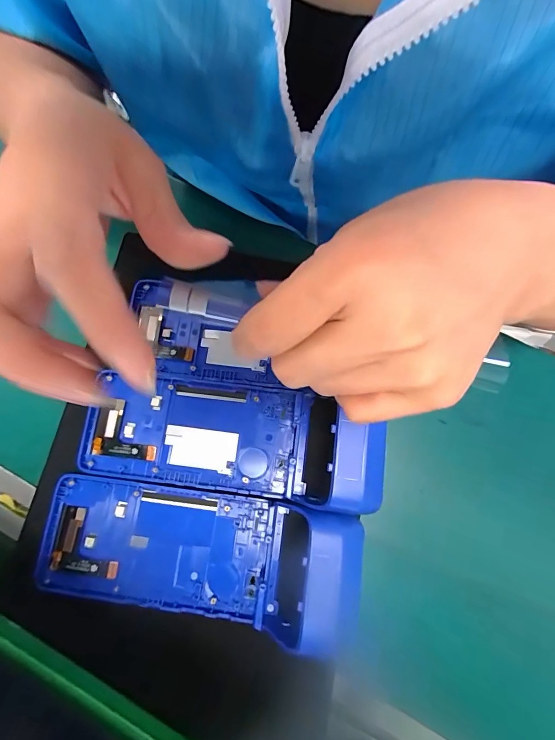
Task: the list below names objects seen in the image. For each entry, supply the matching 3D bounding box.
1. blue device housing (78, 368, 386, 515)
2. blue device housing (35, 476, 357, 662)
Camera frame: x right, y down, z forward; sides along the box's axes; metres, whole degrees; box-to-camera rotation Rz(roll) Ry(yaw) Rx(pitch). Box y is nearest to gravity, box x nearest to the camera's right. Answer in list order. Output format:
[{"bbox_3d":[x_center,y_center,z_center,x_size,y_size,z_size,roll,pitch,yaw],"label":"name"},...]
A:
[{"bbox_3d":[-0.037,0.050,0.272,0.224,0.045,0.083,6,79,14],"label":"blue device housing"},{"bbox_3d":[-0.058,0.129,0.253,0.222,0.050,0.083,3,79,13],"label":"blue device housing"}]

